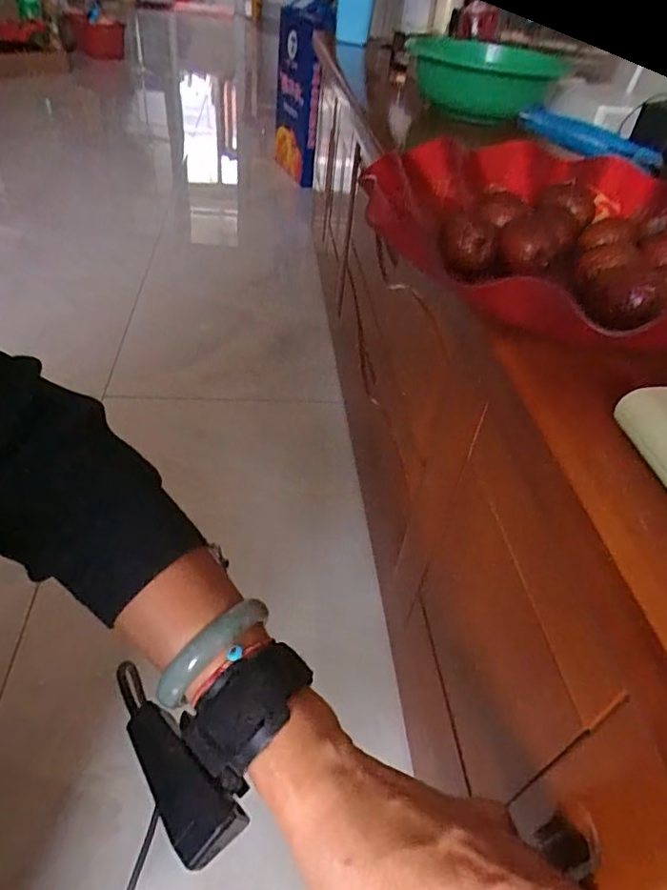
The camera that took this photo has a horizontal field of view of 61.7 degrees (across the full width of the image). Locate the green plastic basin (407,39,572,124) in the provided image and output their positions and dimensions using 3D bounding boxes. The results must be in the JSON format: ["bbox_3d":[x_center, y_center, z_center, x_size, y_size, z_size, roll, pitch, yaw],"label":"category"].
[{"bbox_3d":[0.207,-0.481,0.733,0.199,0.069,0.199,3,41,-3],"label":"green plastic basin"}]

